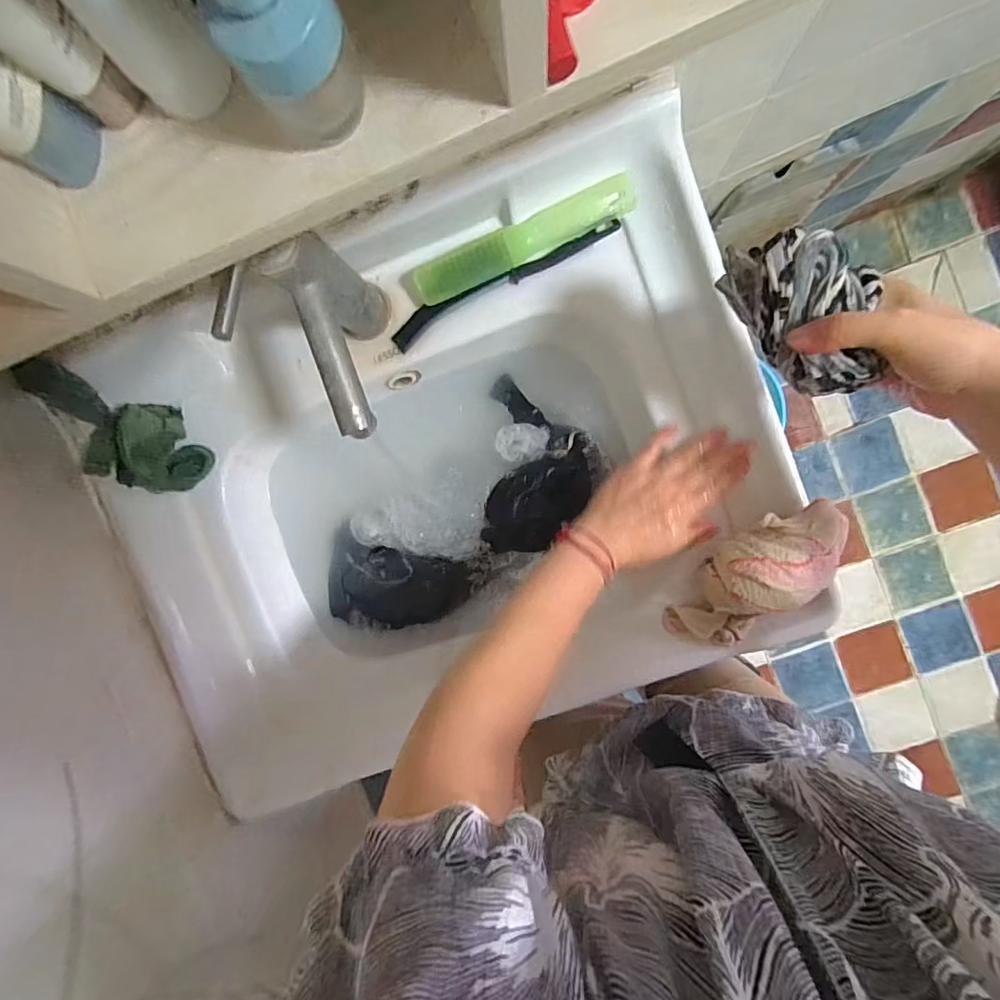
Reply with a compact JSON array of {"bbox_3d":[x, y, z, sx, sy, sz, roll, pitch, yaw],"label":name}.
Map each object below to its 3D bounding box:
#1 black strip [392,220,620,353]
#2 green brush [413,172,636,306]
[{"bbox_3d":[0.002,-0.199,0.475,0.224,0.011,0.025,-24,93,5],"label":"black strip"},{"bbox_3d":[0.021,-0.233,0.467,0.204,0.027,0.031,-23,93,5],"label":"green brush"}]

